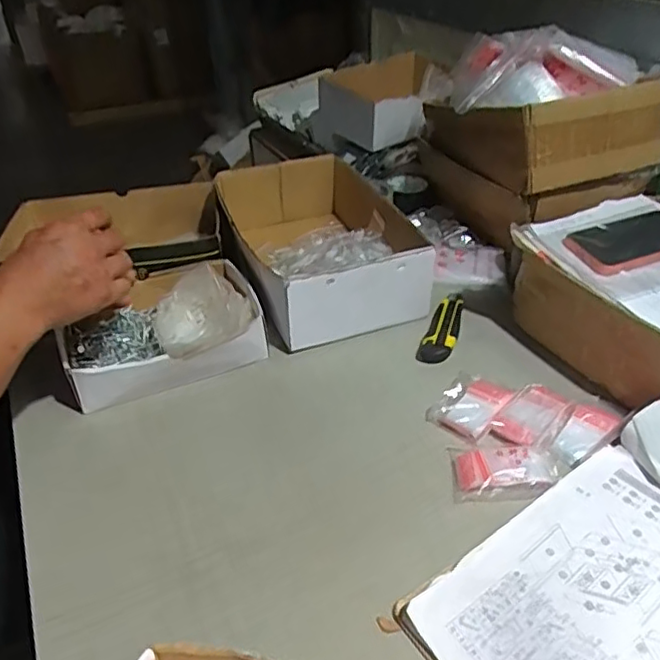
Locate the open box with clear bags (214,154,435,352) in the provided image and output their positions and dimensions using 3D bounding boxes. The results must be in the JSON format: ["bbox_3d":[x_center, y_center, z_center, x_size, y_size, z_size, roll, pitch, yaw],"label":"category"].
[{"bbox_3d":[-0.020,-0.125,0.870,0.246,0.136,0.343,-12,37,-11],"label":"open box with clear bags"}]

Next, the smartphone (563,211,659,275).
[{"bbox_3d":[0.364,-0.108,0.723,0.167,0.015,0.080,-15,47,-17],"label":"smartphone"}]

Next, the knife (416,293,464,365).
[{"bbox_3d":[0.151,-0.005,0.792,0.040,0.015,0.144,13,39,21],"label":"knife"}]

